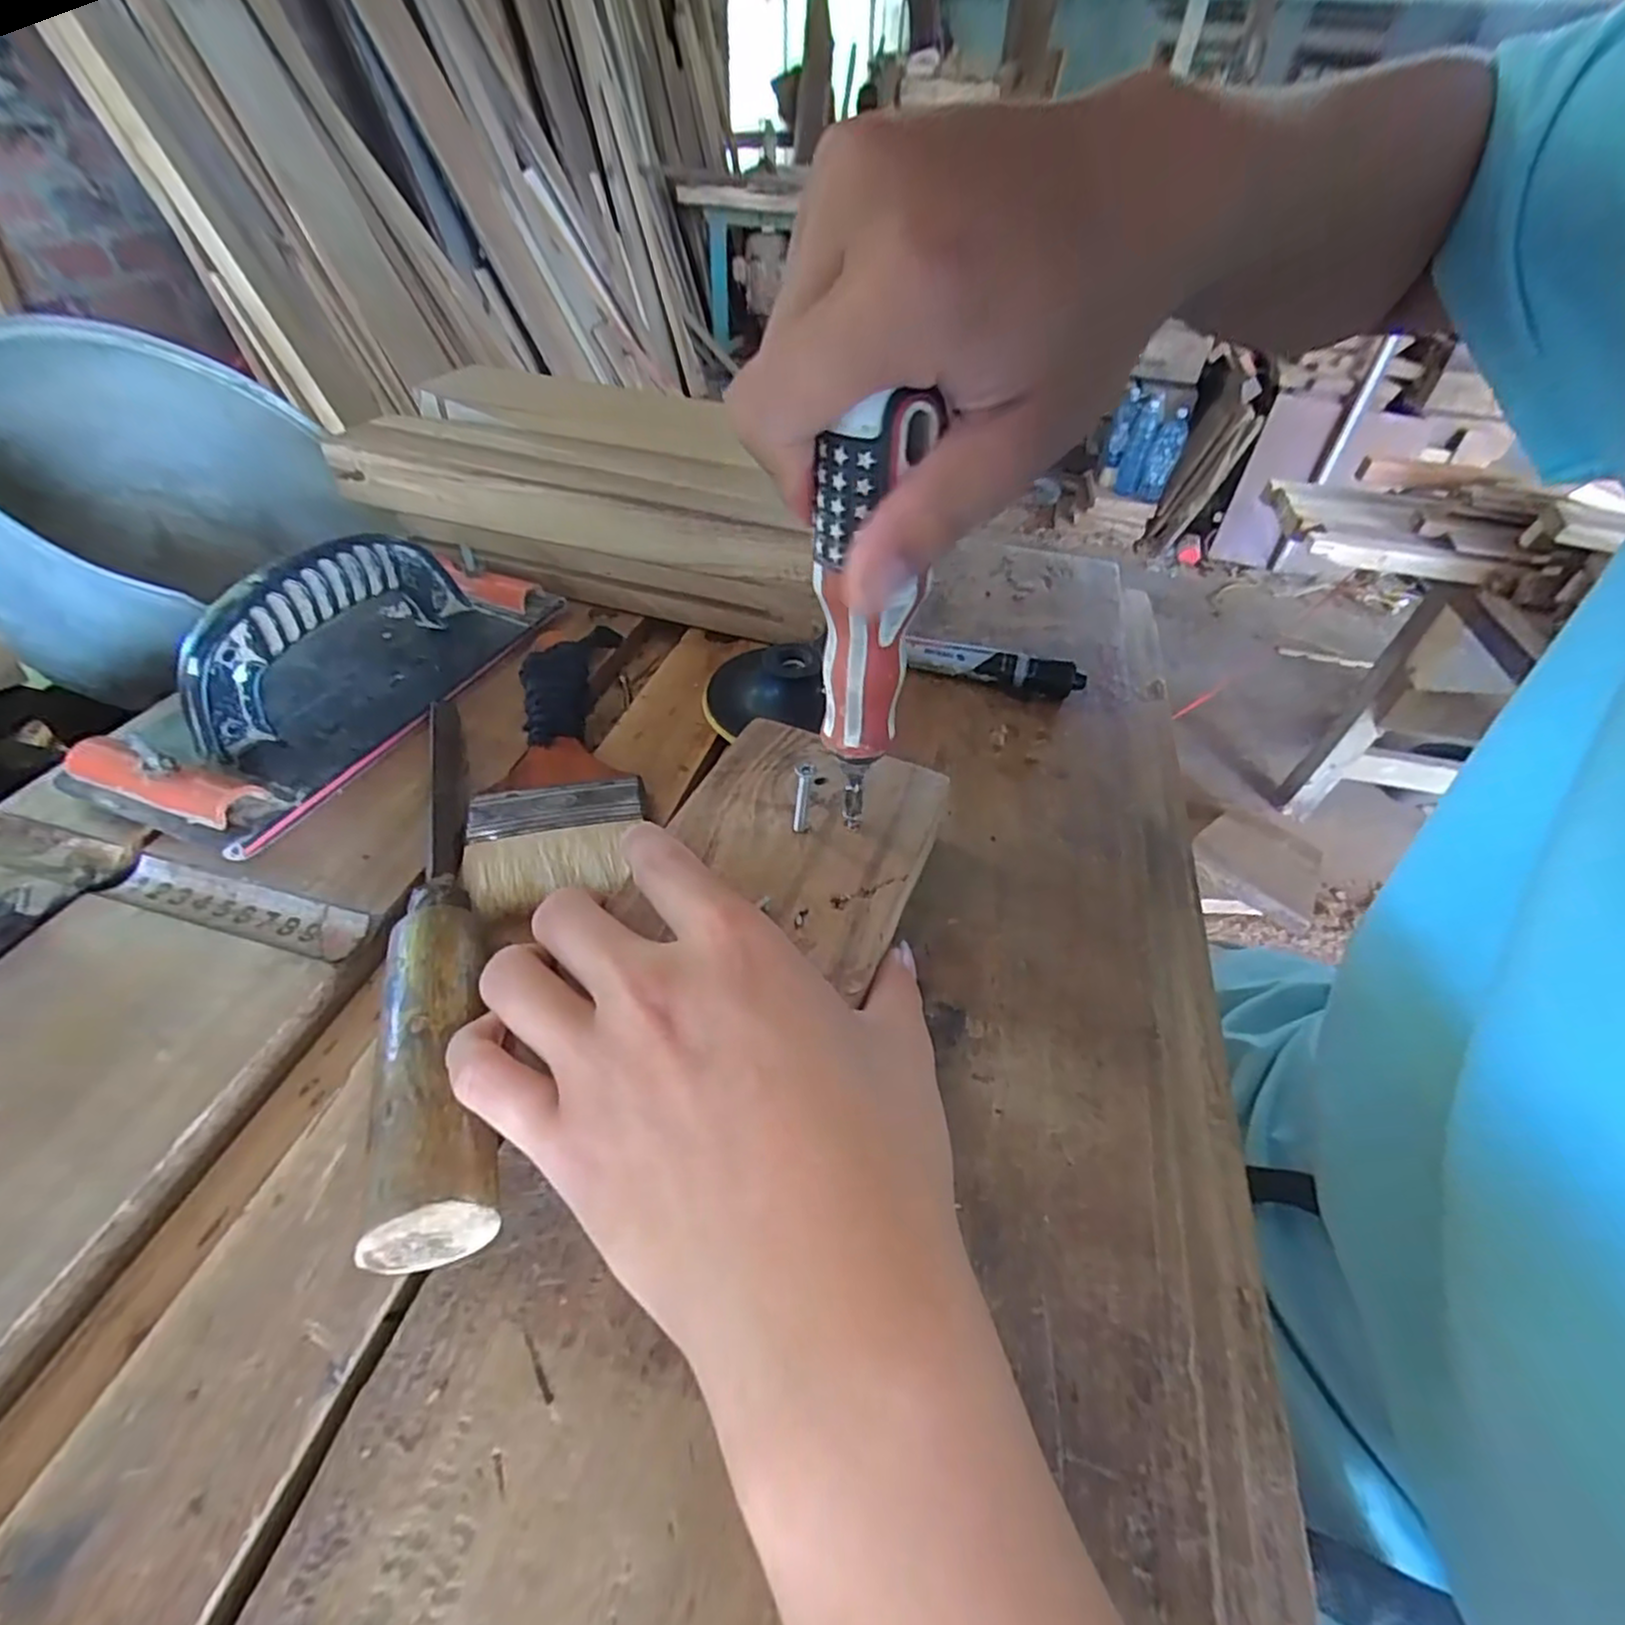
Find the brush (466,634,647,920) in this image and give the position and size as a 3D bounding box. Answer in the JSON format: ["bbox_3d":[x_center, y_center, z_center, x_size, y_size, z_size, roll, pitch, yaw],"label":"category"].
[{"bbox_3d":[-0.119,-0.032,0.329,0.067,0.015,0.192,-6,47,-11],"label":"brush"}]

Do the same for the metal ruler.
[{"bbox_3d":[-0.228,0.037,0.273,0.108,0.007,0.020,13,58,8],"label":"metal ruler"}]

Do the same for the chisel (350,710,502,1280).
[{"bbox_3d":[-0.133,0.033,0.246,0.028,0.042,0.238,-14,49,-18],"label":"chisel"}]

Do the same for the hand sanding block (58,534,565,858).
[{"bbox_3d":[-0.229,-0.086,0.334,0.099,0.067,0.217,20,48,14],"label":"hand sanding block"}]

